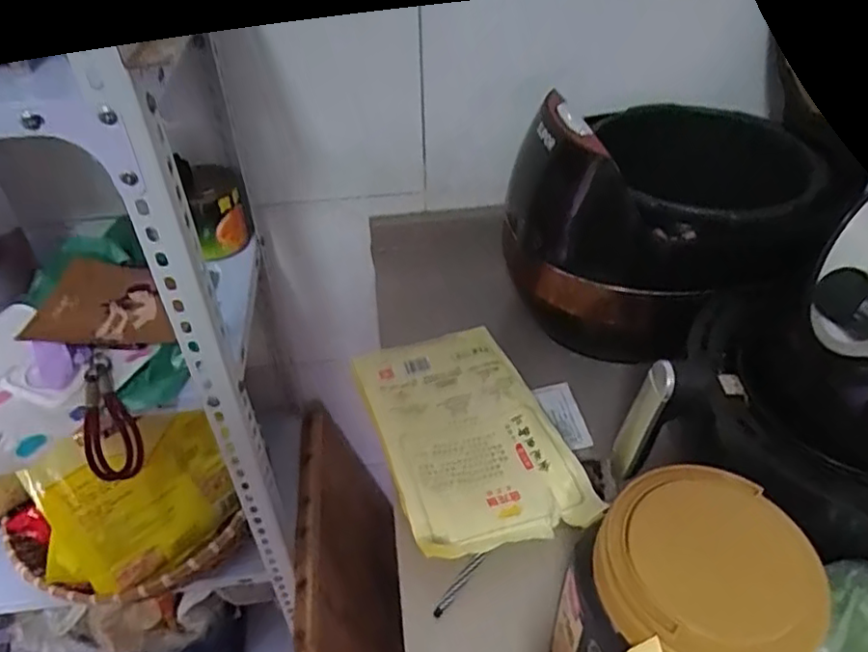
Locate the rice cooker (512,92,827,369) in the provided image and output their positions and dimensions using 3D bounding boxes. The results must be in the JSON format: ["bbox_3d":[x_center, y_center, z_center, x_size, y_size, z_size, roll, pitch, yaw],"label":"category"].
[{"bbox_3d":[0.260,-0.123,0.722,0.287,0.231,0.237,-31,50,-28],"label":"rice cooker"}]

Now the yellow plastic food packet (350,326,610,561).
[{"bbox_3d":[0.028,0.096,0.633,0.164,0.022,0.268,-15,44,-14],"label":"yellow plastic food packet"}]

